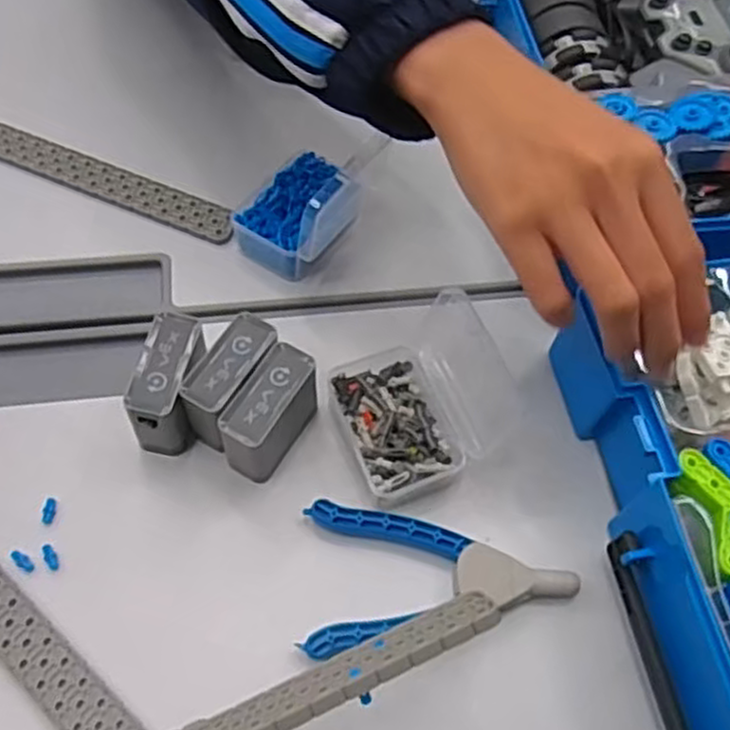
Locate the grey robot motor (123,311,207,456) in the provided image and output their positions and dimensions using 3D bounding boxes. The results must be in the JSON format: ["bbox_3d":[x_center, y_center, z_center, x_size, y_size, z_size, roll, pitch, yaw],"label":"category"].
[{"bbox_3d":[-0.096,0.013,0.377,0.024,0.055,0.062,12,61,3],"label":"grey robot motor"}]

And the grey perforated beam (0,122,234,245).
[{"bbox_3d":[-0.173,-0.120,0.472,0.197,0.005,0.027,23,62,9],"label":"grey perforated beam"}]

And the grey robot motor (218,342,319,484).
[{"bbox_3d":[-0.048,0.027,0.374,0.024,0.052,0.061,29,63,12],"label":"grey robot motor"}]

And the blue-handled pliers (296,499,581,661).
[{"bbox_3d":[0.037,0.103,0.358,0.128,0.016,0.070,1,61,-3],"label":"blue-handled pliers"}]

